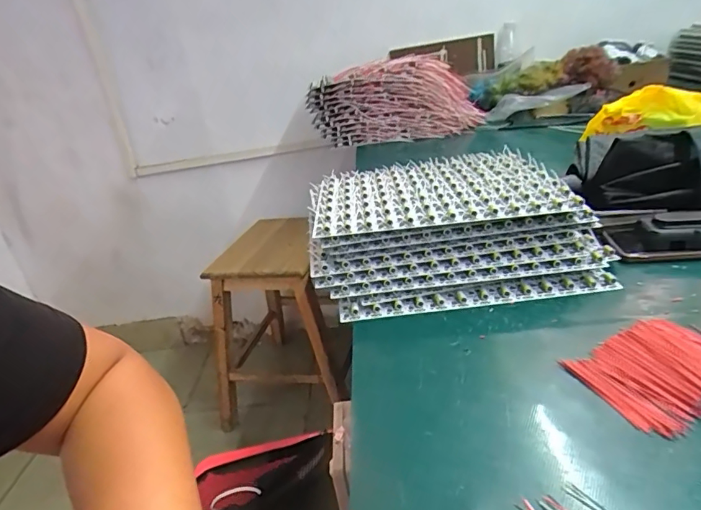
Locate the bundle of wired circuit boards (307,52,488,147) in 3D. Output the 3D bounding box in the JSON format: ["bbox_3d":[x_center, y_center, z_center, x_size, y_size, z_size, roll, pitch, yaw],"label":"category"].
[{"bbox_3d":[0.099,-0.397,1.240,0.421,0.196,0.117,1,24,24],"label":"bundle of wired circuit boards"}]

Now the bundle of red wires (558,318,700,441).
[{"bbox_3d":[0.243,0.084,0.367,0.117,0.025,0.090,-14,26,-15],"label":"bundle of red wires"}]

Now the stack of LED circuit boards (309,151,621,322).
[{"bbox_3d":[0.116,-0.042,0.614,0.326,0.088,0.299,-7,25,0],"label":"stack of LED circuit boards"}]

